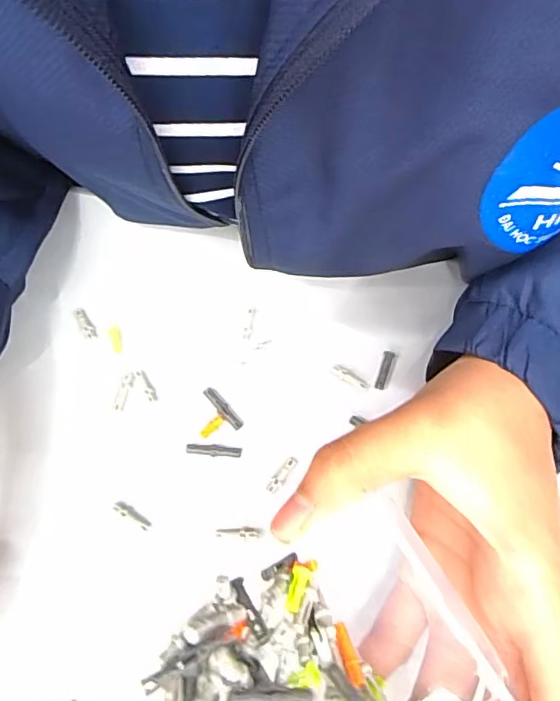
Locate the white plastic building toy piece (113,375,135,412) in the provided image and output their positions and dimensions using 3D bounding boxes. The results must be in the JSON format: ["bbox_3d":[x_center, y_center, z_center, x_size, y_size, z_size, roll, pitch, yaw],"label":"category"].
[{"bbox_3d":[-0.073,0.019,0.256,0.006,0.004,0.018,12,70,4],"label":"white plastic building toy piece"}]

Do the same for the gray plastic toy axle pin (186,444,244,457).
[{"bbox_3d":[-0.030,0.045,0.247,0.025,0.004,0.005,5,69,2],"label":"gray plastic toy axle pin"}]

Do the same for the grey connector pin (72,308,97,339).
[{"bbox_3d":[-0.097,-0.013,0.271,0.006,0.004,0.019,-34,73,-12],"label":"grey connector pin"}]

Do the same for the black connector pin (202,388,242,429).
[{"bbox_3d":[-0.027,0.026,0.254,0.005,0.004,0.025,-39,74,-14],"label":"black connector pin"}]

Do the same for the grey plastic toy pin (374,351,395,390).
[{"bbox_3d":[0.051,0.009,0.264,0.005,0.004,0.020,20,70,7],"label":"grey plastic toy pin"}]

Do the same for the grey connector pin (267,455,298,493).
[{"bbox_3d":[0.001,0.055,0.244,0.006,0.004,0.018,39,74,13],"label":"grey connector pin"}]

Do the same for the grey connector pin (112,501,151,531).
[{"bbox_3d":[-0.065,0.072,0.237,0.018,0.004,0.005,32,72,11],"label":"grey connector pin"}]

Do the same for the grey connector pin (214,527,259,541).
[{"bbox_3d":[-0.018,0.078,0.233,0.018,0.004,0.005,-4,69,-2],"label":"grey connector pin"}]

